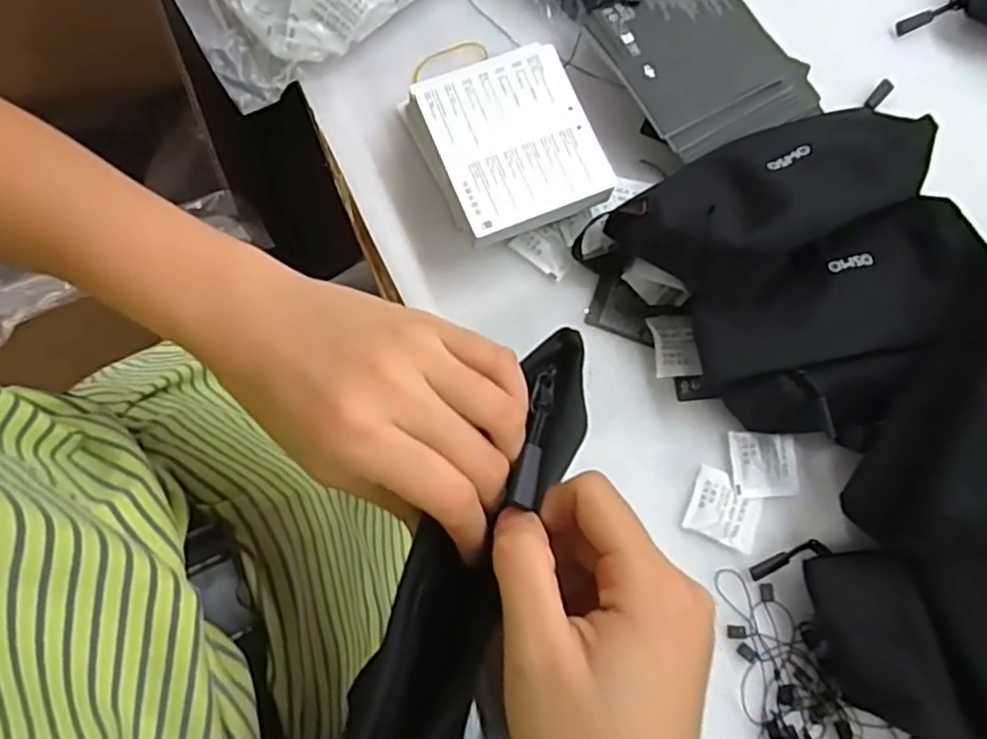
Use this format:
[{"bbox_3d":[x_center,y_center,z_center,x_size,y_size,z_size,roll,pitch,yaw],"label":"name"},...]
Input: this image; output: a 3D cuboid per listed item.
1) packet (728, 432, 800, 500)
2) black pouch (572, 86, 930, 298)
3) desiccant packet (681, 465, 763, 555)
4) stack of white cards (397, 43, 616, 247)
[{"bbox_3d":[0.163,0.057,0.397,0.040,0.004,0.039,-4,79,-2],"label":"packet"},{"bbox_3d":[0.157,-0.103,0.395,0.206,0.072,0.086,-23,80,-5],"label":"black pouch"},{"bbox_3d":[0.137,0.082,0.390,0.042,0.004,0.039,21,79,3],"label":"desiccant packet"},{"bbox_3d":[0.011,-0.137,0.411,0.101,0.043,0.115,-22,80,-5],"label":"stack of white cards"}]

